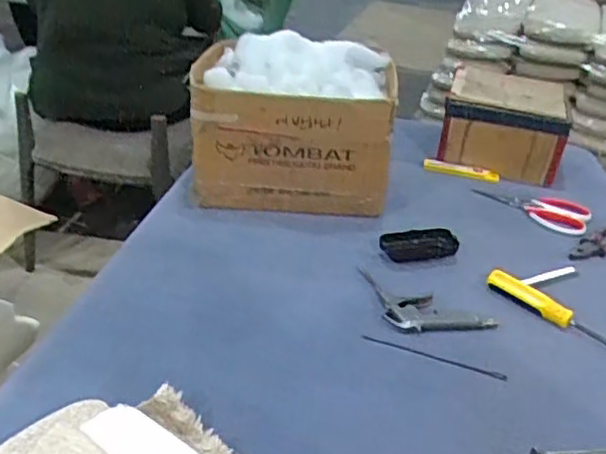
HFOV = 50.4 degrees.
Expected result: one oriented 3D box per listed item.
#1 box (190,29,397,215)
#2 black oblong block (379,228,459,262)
[{"bbox_3d":[-0.017,-0.155,1.017,0.298,0.228,0.218,5,31,1],"label":"box"},{"bbox_3d":[0.169,0.025,0.920,0.112,0.025,0.056,0,31,-8],"label":"black oblong block"}]

